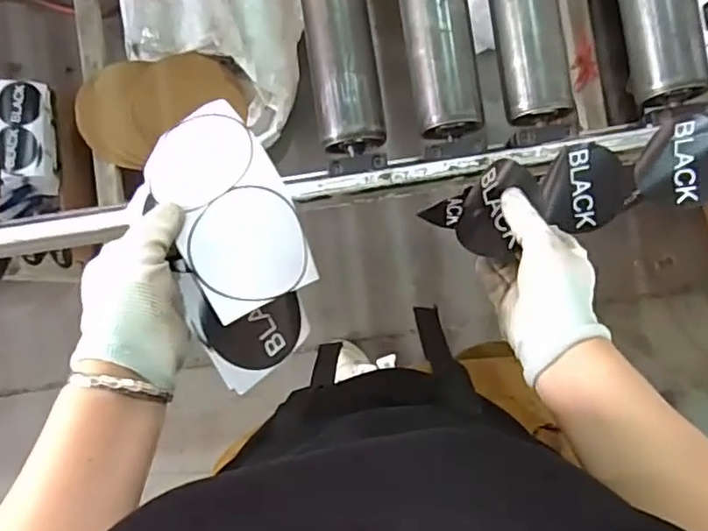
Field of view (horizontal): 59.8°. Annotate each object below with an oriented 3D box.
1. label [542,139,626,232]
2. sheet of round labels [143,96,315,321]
[{"bbox_3d":[0.197,-0.065,0.521,0.074,0.016,0.071,-3,108,-10],"label":"label"},{"bbox_3d":[-0.088,-0.043,0.425,0.080,0.024,0.161,-26,67,-12],"label":"sheet of round labels"}]

